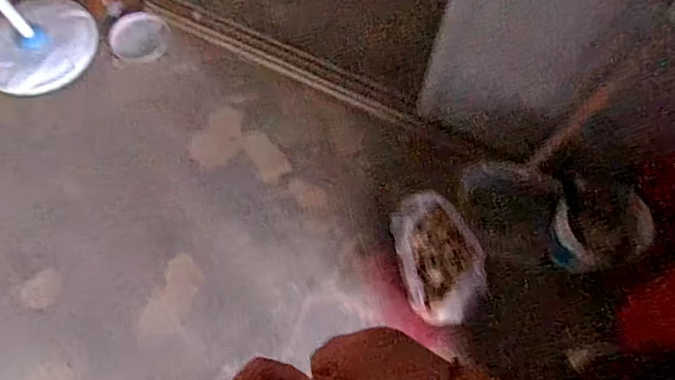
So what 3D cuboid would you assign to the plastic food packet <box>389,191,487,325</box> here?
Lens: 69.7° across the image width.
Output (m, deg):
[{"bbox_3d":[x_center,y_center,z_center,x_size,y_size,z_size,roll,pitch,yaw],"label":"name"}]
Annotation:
[{"bbox_3d":[0.271,0.179,1.323,0.191,0.130,0.348,-11,69,-7],"label":"plastic food packet"}]

